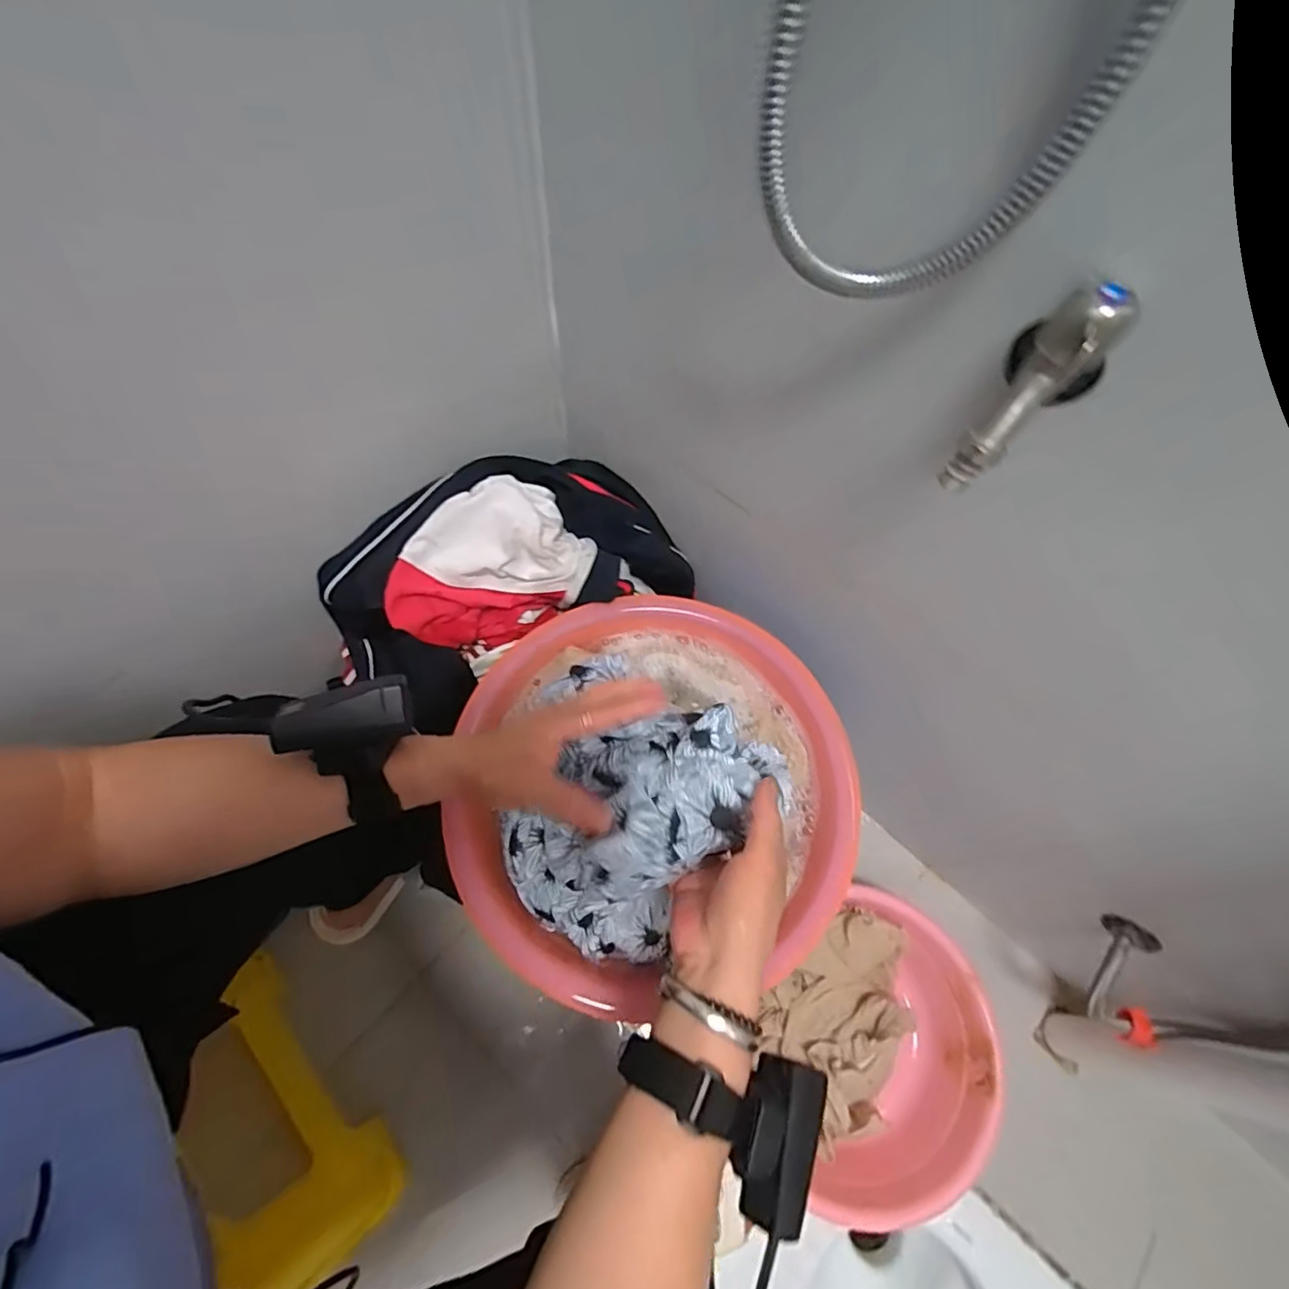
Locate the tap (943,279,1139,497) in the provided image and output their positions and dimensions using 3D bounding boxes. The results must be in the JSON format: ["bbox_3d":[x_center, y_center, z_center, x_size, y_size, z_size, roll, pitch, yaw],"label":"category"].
[{"bbox_3d":[0.185,-0.121,0.289,0.039,0.098,0.052,43,34,14],"label":"tap"}]

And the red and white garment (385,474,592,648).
[{"bbox_3d":[-0.149,-0.079,0.559,0.191,0.097,0.125,-20,69,-12],"label":"red and white garment"}]

